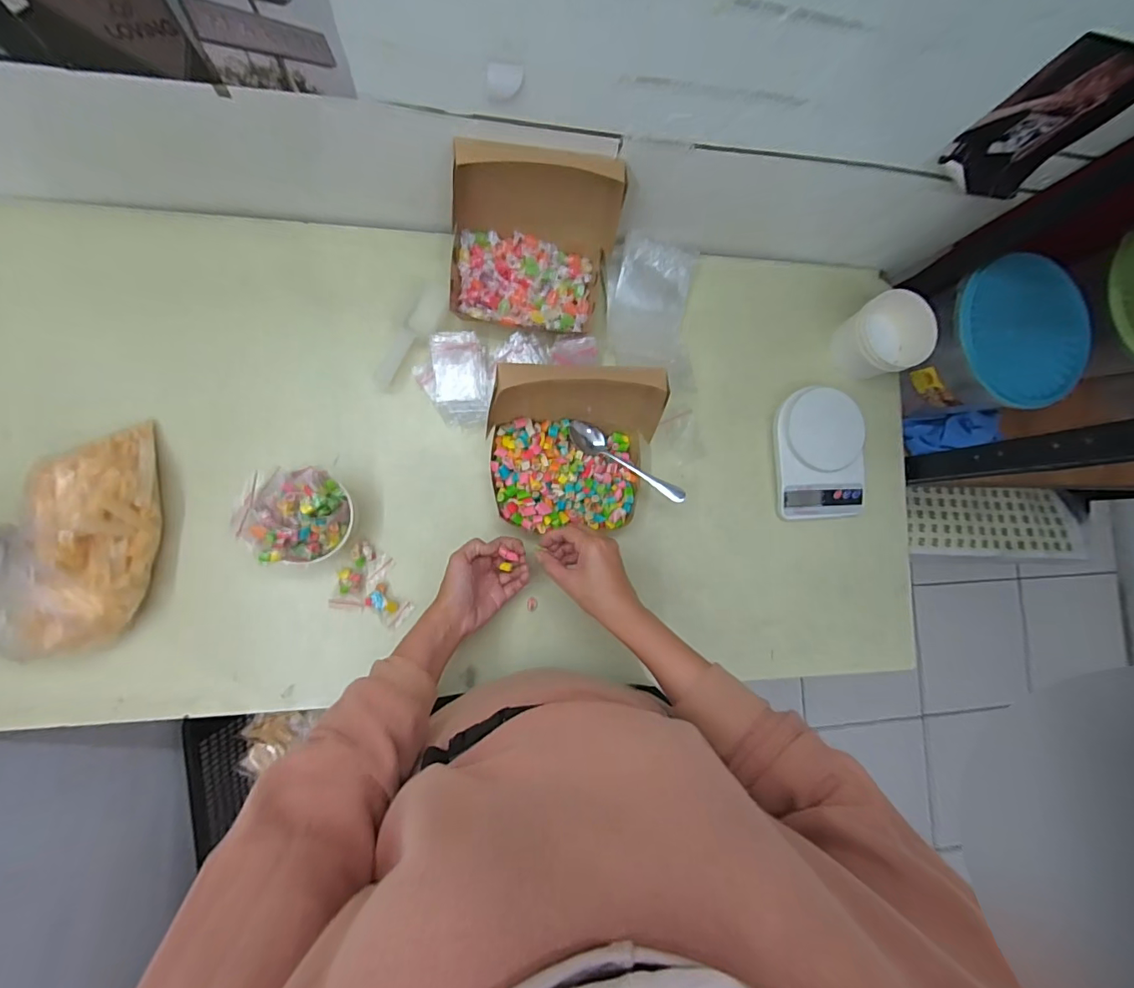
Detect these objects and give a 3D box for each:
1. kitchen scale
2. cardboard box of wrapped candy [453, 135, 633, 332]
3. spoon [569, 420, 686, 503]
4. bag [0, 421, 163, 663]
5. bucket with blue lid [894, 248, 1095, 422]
[{"bbox_3d":[0.353,-0.055,0.686,0.125,0.032,0.177,-4,87,-8],"label":"kitchen scale"},{"bbox_3d":[-0.039,-0.294,0.580,0.196,0.137,0.160,1,86,-7],"label":"cardboard box of wrapped candy"},{"bbox_3d":[0.074,-0.041,0.614,0.162,0.037,0.030,31,82,-6],"label":"spoon"},{"bbox_3d":[-0.530,0.044,0.495,0.159,0.162,0.238,-3,87,-9],"label":"bag"},{"bbox_3d":[0.603,-0.218,0.721,0.203,0.161,0.190,0,87,-7],"label":"bucket with blue lid"}]

